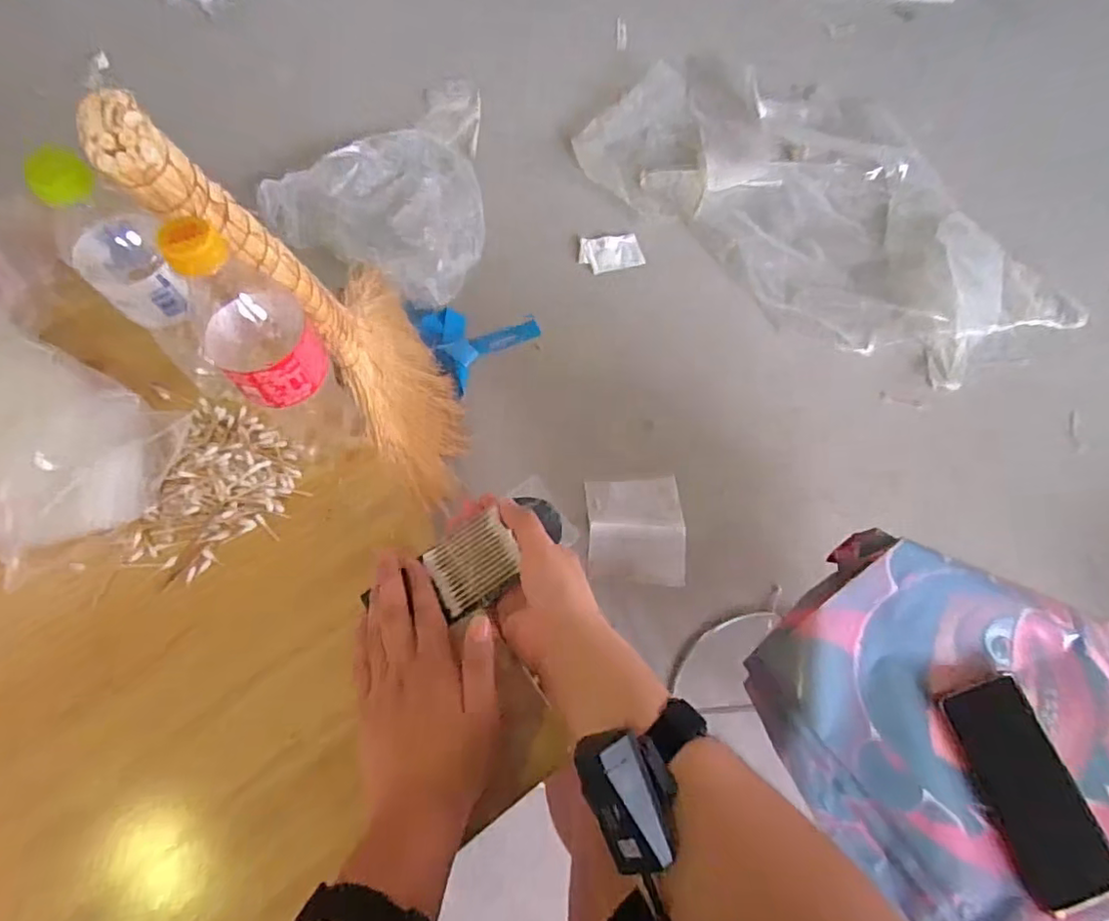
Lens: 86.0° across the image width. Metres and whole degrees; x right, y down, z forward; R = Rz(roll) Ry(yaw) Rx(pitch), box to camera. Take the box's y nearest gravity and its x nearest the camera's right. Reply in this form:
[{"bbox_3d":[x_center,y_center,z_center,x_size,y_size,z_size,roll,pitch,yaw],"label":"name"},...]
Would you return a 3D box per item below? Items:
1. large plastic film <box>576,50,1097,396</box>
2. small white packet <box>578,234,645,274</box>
[{"bbox_3d":[0.581,-0.556,1.302,0.555,0.105,1.014,-44,70,-10],"label":"large plastic film"},{"bbox_3d":[0.120,-0.445,1.271,0.131,0.014,0.086,-4,66,-2],"label":"small white packet"}]

